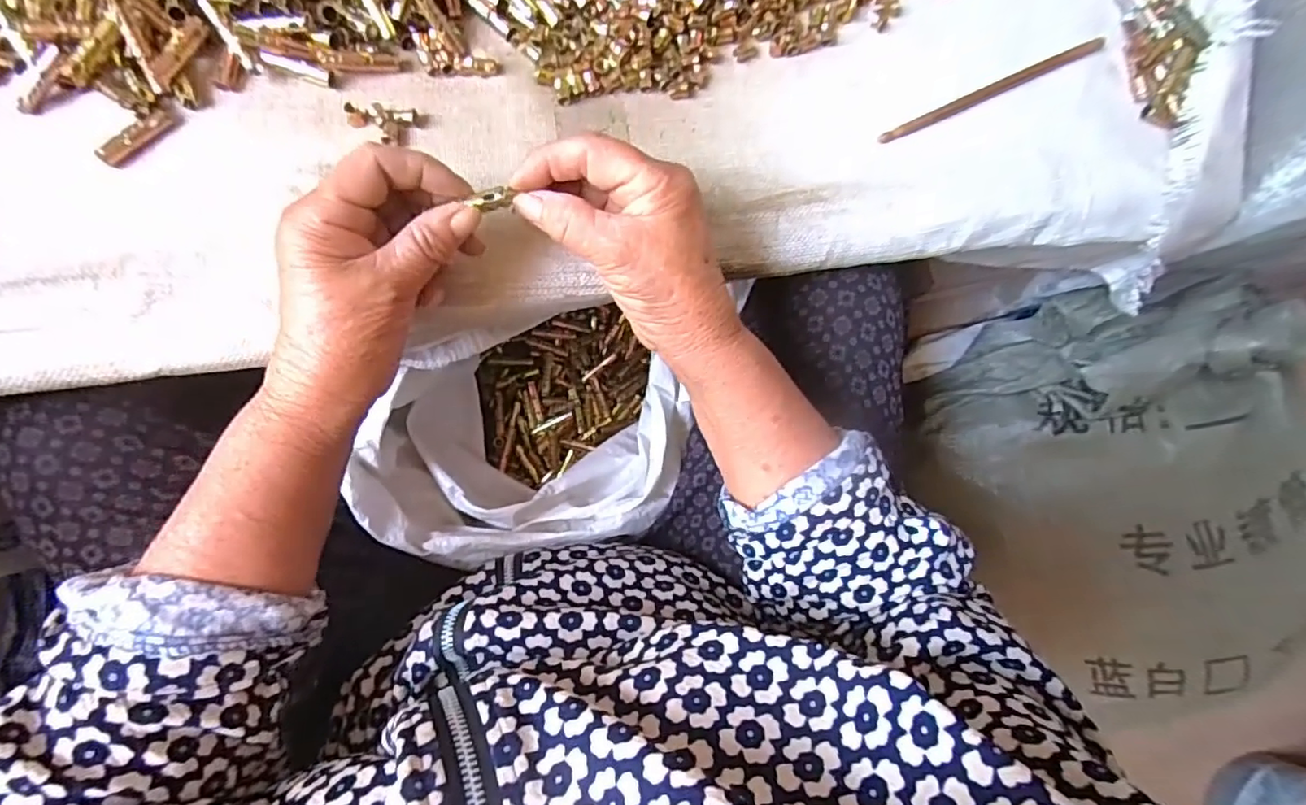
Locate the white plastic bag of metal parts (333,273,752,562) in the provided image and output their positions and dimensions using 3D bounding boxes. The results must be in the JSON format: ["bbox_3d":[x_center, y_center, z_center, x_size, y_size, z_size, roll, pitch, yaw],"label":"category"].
[{"bbox_3d":[-0.092,0.024,0.464,0.210,0.152,0.198,14,85,-10],"label":"white plastic bag of metal parts"}]

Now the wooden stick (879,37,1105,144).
[{"bbox_3d":[0.223,-0.203,0.372,0.179,0.004,0.009,-27,92,-11],"label":"wooden stick"}]

